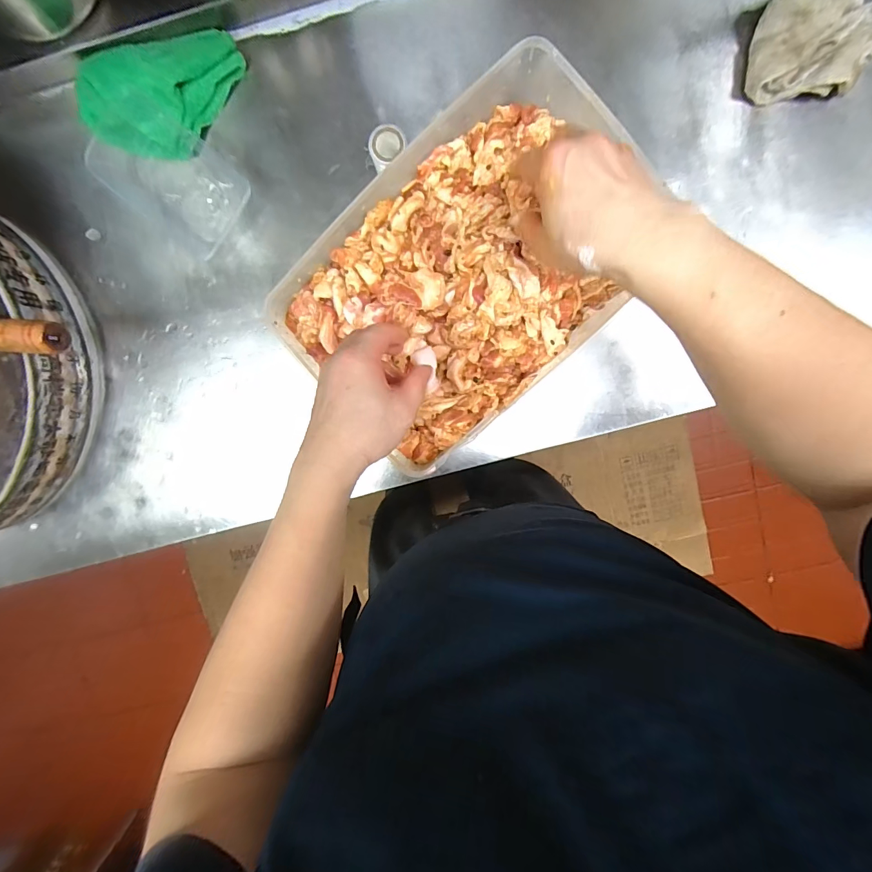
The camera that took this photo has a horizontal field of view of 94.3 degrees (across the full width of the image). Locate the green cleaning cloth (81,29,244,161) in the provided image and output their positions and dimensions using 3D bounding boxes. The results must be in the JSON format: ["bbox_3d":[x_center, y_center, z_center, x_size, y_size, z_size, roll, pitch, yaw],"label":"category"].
[{"bbox_3d":[-0.297,-0.366,0.444,0.190,0.044,0.091,-23,96,5],"label":"green cleaning cloth"}]

